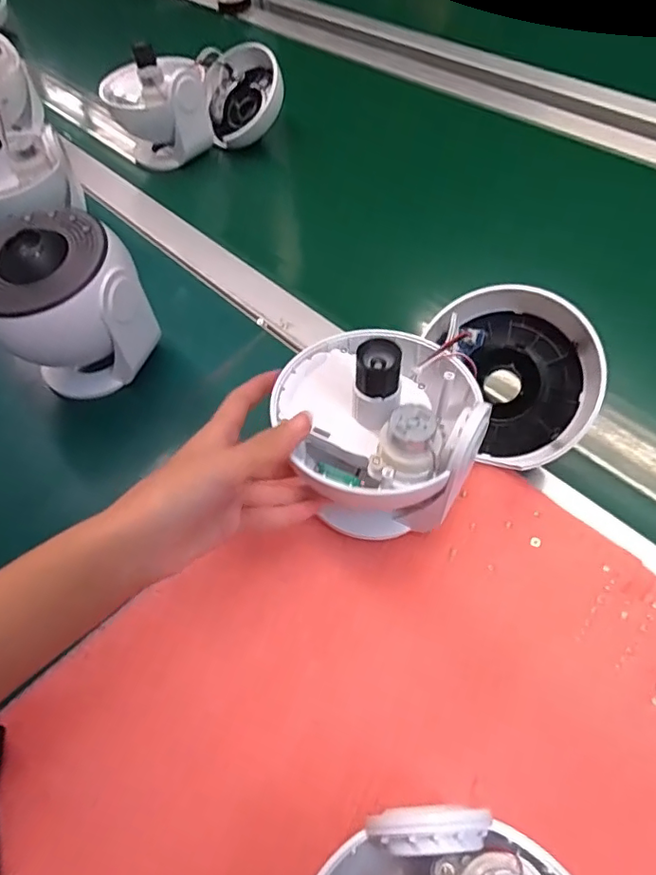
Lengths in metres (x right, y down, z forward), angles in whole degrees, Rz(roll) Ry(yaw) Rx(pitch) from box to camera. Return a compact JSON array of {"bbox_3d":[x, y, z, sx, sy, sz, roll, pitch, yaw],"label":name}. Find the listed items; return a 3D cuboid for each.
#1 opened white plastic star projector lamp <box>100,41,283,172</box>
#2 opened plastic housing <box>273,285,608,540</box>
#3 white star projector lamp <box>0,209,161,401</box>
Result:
[{"bbox_3d":[-0.152,-0.386,0.642,0.192,0.118,0.103,-16,55,-8],"label":"opened white plastic star projector lamp"},{"bbox_3d":[0.071,-0.028,0.334,0.191,0.110,0.118,-23,55,-11],"label":"opened plastic housing"},{"bbox_3d":[-0.198,-0.097,0.420,0.107,0.118,0.087,-34,58,-18],"label":"white star projector lamp"}]

